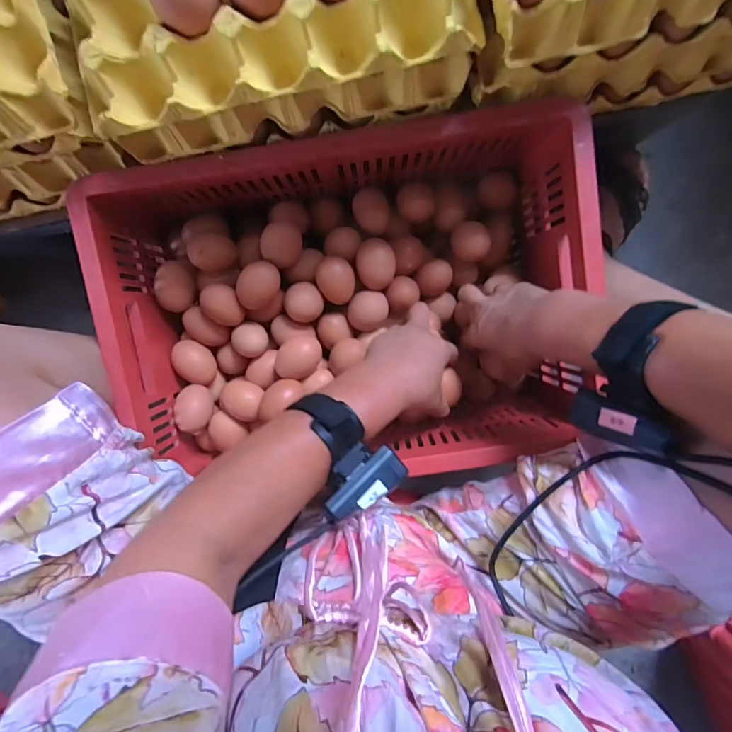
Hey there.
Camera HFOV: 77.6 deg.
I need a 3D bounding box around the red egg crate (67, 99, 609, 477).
[{"bbox_3d":[-0.016,-0.064,0.495,0.455,0.162,0.308,-7,97,2],"label":"red egg crate"}]

